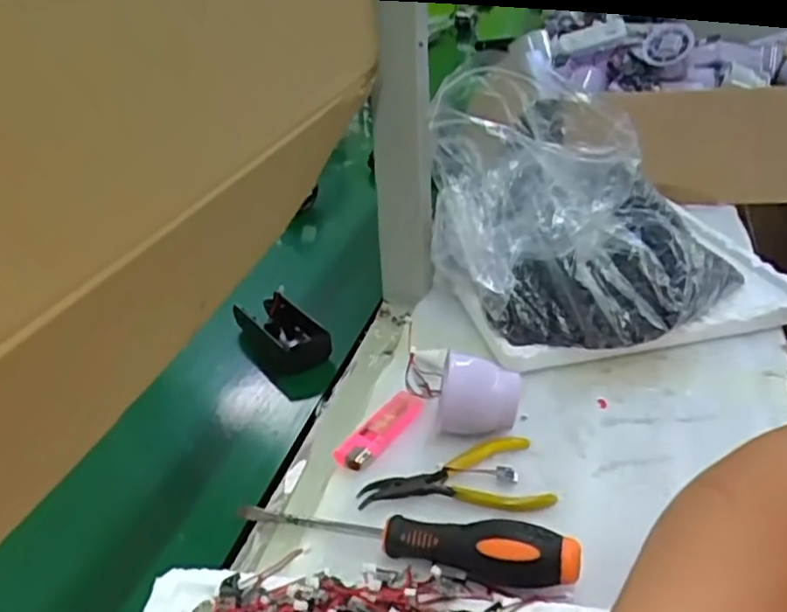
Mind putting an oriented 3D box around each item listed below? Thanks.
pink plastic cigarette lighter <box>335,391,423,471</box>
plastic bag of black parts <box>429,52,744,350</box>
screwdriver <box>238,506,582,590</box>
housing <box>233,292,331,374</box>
[{"bbox_3d":[-0.009,0.084,0.469,0.021,0.015,0.078,18,36,33],"label":"pink plastic cigarette lighter"},{"bbox_3d":[0.157,-0.084,0.569,0.217,0.203,0.222,11,32,25],"label":"plastic bag of black parts"},{"bbox_3d":[0.003,0.124,0.385,0.195,0.028,0.024,8,31,20],"label":"screwdriver"},{"bbox_3d":[-0.098,0.021,0.587,0.058,0.024,0.113,-17,32,-23],"label":"housing"}]

